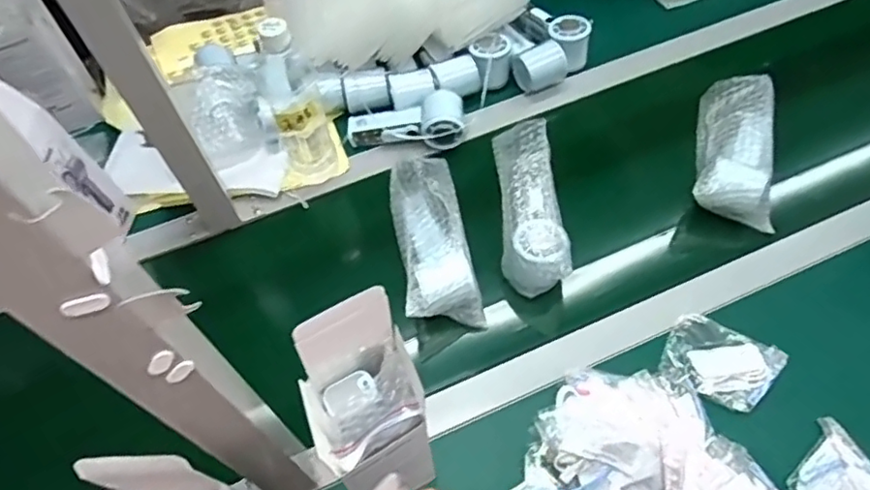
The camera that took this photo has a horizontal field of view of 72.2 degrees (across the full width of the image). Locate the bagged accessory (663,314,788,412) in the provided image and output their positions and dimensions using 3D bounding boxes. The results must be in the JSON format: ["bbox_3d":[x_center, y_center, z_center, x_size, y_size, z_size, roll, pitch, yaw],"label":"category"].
[{"bbox_3d":[0.291,0.118,0.609,0.101,0.014,0.084,31,65,21],"label":"bagged accessory"}]

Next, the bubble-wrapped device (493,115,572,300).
[{"bbox_3d":[0.108,-0.044,0.681,0.067,0.067,0.196,-3,58,2],"label":"bubble-wrapped device"}]

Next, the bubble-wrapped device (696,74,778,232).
[{"bbox_3d":[0.368,-0.123,0.724,0.084,0.051,0.199,14,60,12],"label":"bubble-wrapped device"}]

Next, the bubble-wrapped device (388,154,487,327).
[{"bbox_3d":[-0.003,-0.008,0.673,0.077,0.058,0.194,-10,58,-3],"label":"bubble-wrapped device"}]

